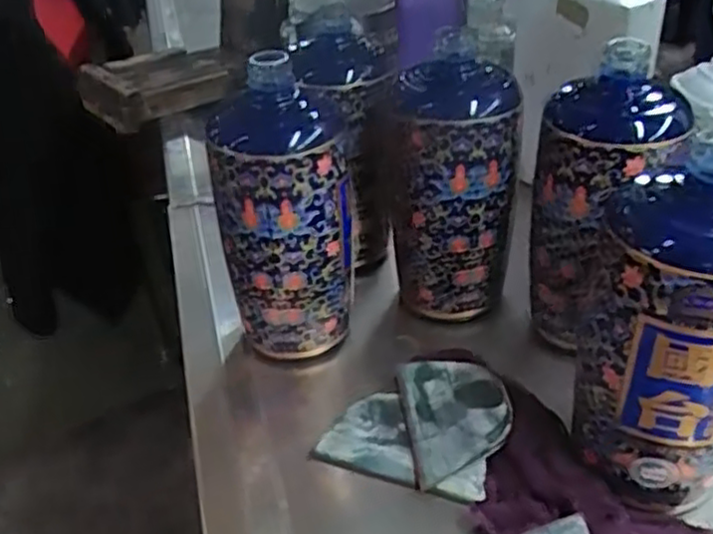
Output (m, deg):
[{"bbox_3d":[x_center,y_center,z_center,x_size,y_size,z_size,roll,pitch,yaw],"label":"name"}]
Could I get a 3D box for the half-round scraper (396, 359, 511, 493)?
[{"bbox_3d":[0.057,0.083,0.419,0.059,0.004,0.077,-16,46,6],"label":"half-round scraper"}]

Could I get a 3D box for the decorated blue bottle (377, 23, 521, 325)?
[{"bbox_3d":[0.063,-0.061,0.494,0.081,0.166,0.095,-6,36,0],"label":"decorated blue bottle"}]

